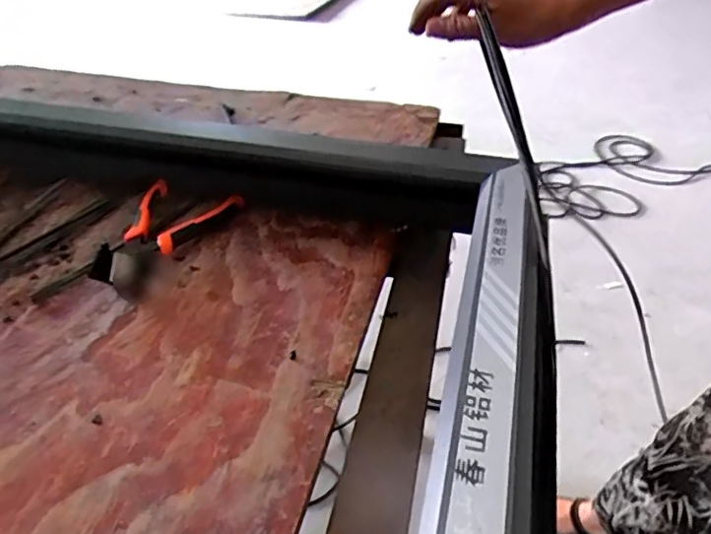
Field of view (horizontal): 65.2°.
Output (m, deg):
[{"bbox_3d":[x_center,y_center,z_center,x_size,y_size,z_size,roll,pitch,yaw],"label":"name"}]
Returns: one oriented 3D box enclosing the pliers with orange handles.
[{"bbox_3d":[-0.199,-0.042,0.545,0.097,0.032,0.171,20,43,22],"label":"pliers with orange handles"}]

